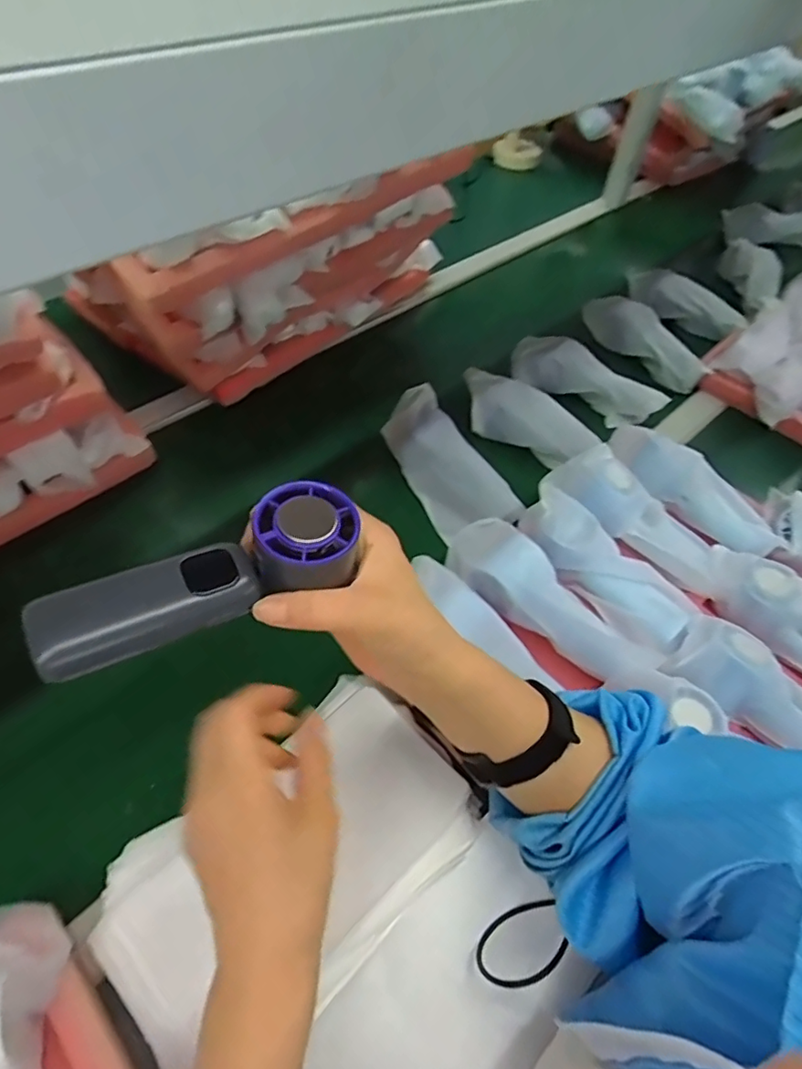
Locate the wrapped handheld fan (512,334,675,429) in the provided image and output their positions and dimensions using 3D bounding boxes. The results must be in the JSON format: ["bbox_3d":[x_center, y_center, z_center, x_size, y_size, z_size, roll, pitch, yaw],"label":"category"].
[{"bbox_3d":[0.243,-0.203,0.731,0.194,0.062,0.048,26,56,15],"label":"wrapped handheld fan"}]

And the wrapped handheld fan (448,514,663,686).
[{"bbox_3d":[0.122,0.054,0.489,0.073,0.044,0.198,-32,61,-24],"label":"wrapped handheld fan"}]

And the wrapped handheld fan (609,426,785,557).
[{"bbox_3d":[0.295,-0.047,0.566,0.051,0.037,0.184,-33,62,-25],"label":"wrapped handheld fan"}]

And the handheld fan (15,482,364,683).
[{"bbox_3d":[-0.090,0.024,0.269,0.150,0.039,0.052,-25,58,-18],"label":"handheld fan"}]

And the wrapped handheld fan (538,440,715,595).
[{"bbox_3d":[0.232,-0.023,0.545,0.177,0.038,0.072,38,58,1],"label":"wrapped handheld fan"}]

